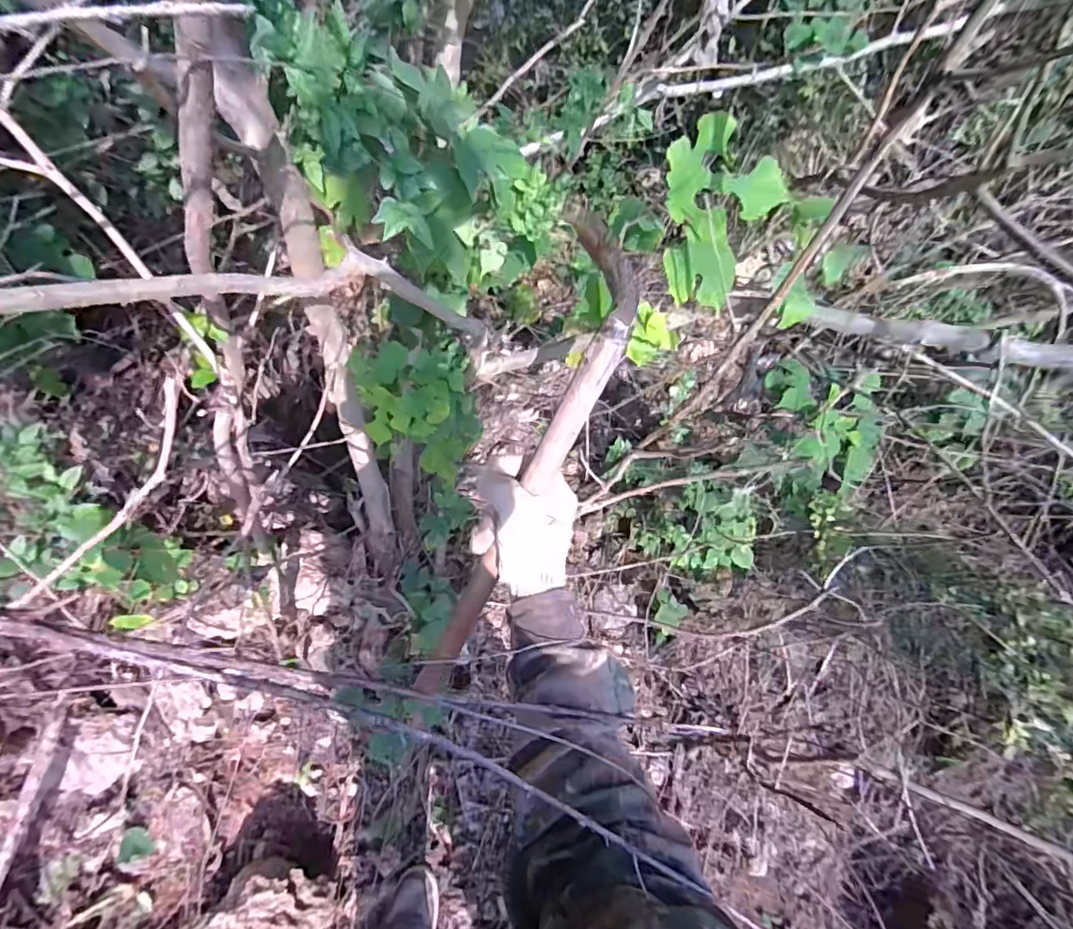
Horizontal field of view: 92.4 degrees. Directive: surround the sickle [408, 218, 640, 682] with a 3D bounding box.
[{"bbox_3d":[-0.035,0.030,0.504,0.021,0.507,0.105,0,34,-46],"label":"sickle"}]

